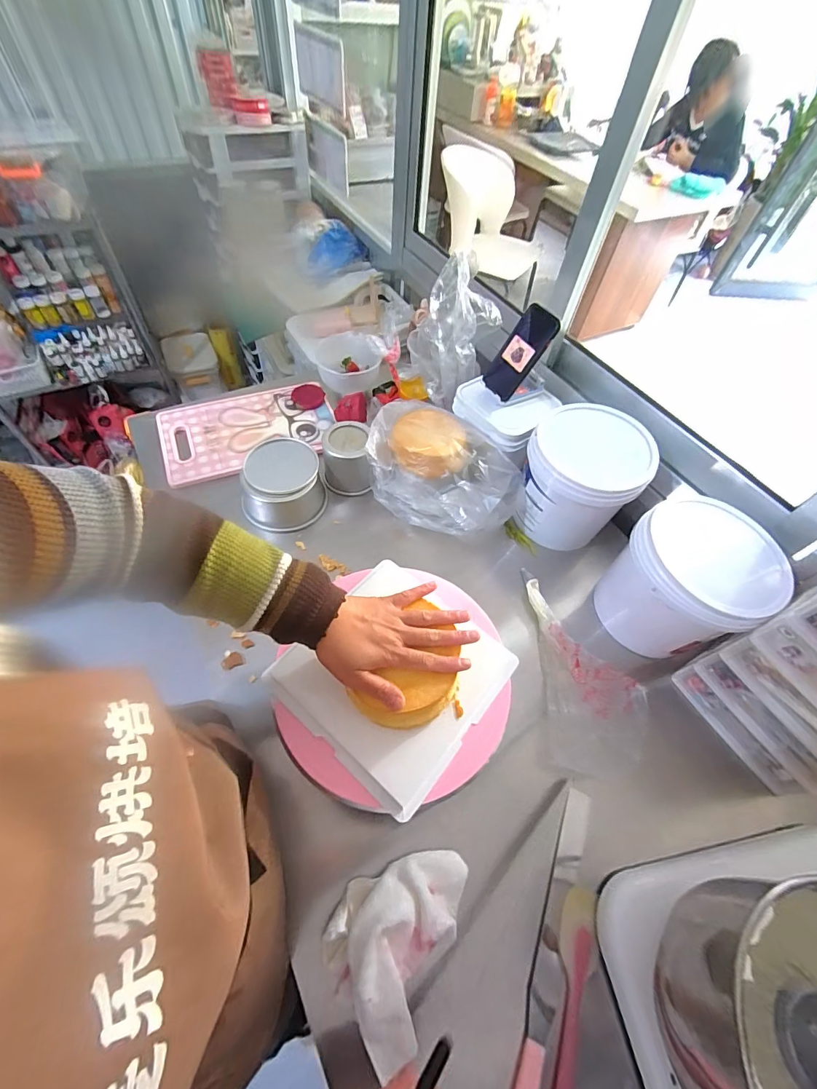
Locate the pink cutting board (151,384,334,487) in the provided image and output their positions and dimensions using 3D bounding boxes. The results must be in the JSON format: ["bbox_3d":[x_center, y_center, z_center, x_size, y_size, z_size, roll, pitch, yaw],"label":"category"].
[{"bbox_3d":[-0.343,-0.250,0.899,0.350,0.019,0.216,-20,62,-15],"label":"pink cutting board"}]

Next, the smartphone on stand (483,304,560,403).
[{"bbox_3d":[0.203,-0.348,0.764,0.092,0.125,0.080,-26,62,-20],"label":"smartphone on stand"}]

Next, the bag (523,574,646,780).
[{"bbox_3d":[0.282,0.189,0.661,0.153,0.020,0.310,4,57,-2],"label":"bag"}]

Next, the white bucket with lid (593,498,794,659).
[{"bbox_3d":[0.418,0.070,0.665,0.186,0.221,0.173,2,57,-3],"label":"white bucket with lid"}]

